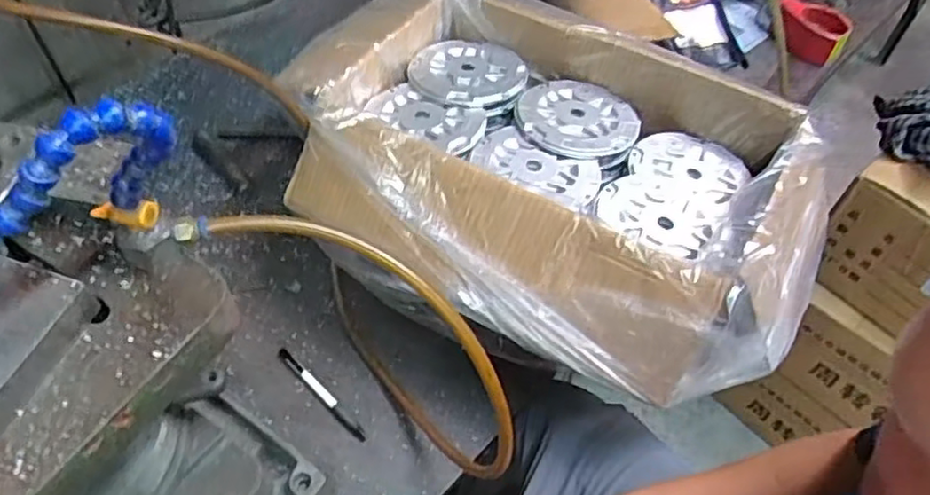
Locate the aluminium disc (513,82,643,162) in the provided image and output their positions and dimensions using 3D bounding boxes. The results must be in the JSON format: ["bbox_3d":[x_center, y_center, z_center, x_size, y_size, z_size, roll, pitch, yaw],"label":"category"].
[{"bbox_3d":[0.126,-0.147,0.763,0.135,0.007,0.128,1,52,-1],"label":"aluminium disc"}]

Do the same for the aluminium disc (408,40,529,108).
[{"bbox_3d":[0.003,-0.213,0.804,0.136,0.015,0.125,1,52,-1],"label":"aluminium disc"}]

